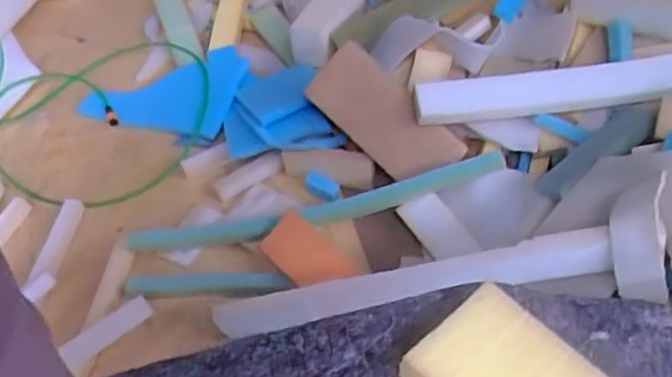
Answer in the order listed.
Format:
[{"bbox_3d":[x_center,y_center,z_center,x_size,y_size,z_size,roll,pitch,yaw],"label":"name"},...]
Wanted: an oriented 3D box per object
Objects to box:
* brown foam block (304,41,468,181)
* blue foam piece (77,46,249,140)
[{"bbox_3d":[0.093,-0.137,1.296,0.305,0.148,0.032,41,29,2],"label":"brown foam block"},{"bbox_3d":[-0.411,-0.247,1.598,0.411,0.047,0.236,7,75,22],"label":"blue foam piece"}]

